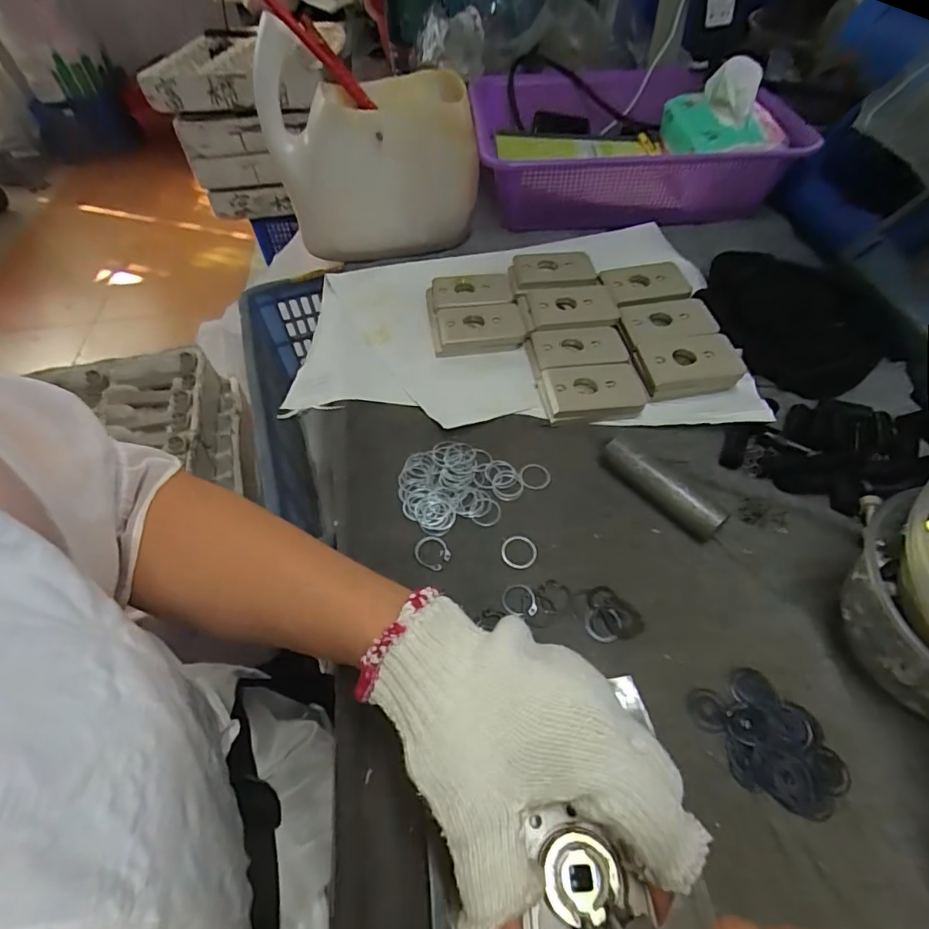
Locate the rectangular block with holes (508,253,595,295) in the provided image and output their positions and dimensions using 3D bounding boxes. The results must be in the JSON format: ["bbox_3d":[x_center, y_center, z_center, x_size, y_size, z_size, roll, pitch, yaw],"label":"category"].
[{"bbox_3d":[0.087,-0.192,0.514,0.081,0.015,0.052,1,52,3],"label":"rectangular block with holes"}]

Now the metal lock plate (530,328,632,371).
[{"bbox_3d":[0.103,-0.104,0.461,0.077,0.006,0.049,-6,52,-2],"label":"metal lock plate"}]

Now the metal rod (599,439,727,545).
[{"bbox_3d":[0.137,0.017,0.366,0.092,0.025,0.017,36,62,26],"label":"metal rod"}]

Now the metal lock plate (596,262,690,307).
[{"bbox_3d":[0.176,-0.174,0.501,0.078,0.007,0.056,-10,52,-6],"label":"metal lock plate"}]

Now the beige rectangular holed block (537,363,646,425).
[{"bbox_3d":[0.105,-0.059,0.434,0.080,0.019,0.050,-6,52,-2],"label":"beige rectangular holed block"}]

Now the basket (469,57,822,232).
[{"bbox_3d":[0.175,-0.401,0.618,0.313,0.102,0.274,-8,52,-4],"label":"basket"}]

